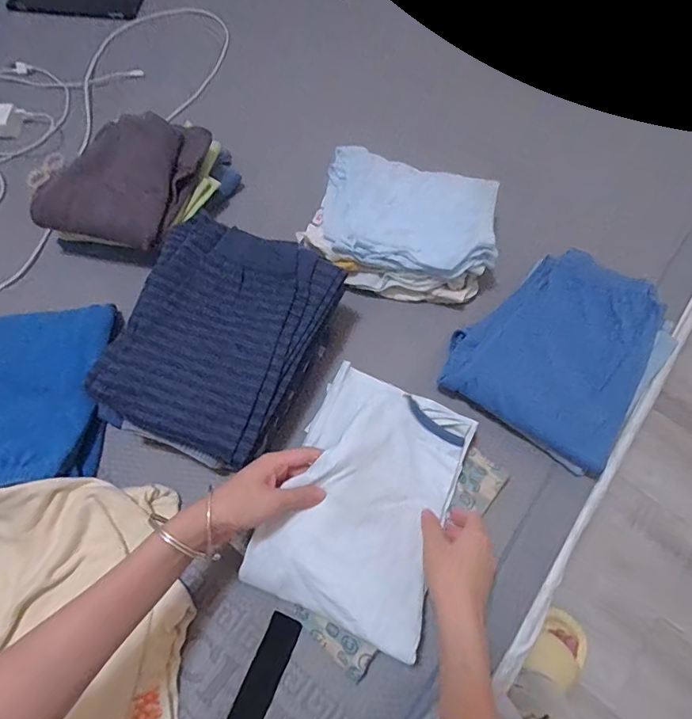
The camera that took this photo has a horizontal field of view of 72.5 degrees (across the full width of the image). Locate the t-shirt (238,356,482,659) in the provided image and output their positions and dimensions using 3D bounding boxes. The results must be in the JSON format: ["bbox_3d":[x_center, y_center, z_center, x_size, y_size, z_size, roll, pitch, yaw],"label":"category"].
[{"bbox_3d":[0.025,0.129,0.470,0.167,0.072,0.243,21,64,8],"label":"t-shirt"}]

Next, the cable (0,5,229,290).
[{"bbox_3d":[-0.511,-0.420,0.782,0.397,0.032,0.711,22,65,9],"label":"cable"}]

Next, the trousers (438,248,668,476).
[{"bbox_3d":[0.265,-0.018,0.597,0.205,0.056,0.252,30,66,12],"label":"trousers"}]

